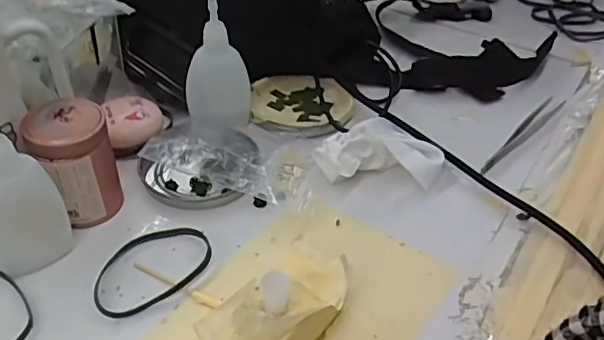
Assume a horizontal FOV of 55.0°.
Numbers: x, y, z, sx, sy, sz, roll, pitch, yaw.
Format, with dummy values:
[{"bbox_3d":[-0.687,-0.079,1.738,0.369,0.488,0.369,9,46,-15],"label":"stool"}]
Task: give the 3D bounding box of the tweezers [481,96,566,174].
[{"bbox_3d":[0.167,-0.029,0.433,0.012,0.007,0.123,32,48,28],"label":"tweezers"}]

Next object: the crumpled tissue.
[{"bbox_3d":[0.051,-0.018,0.397,0.085,0.028,0.059,-1,41,-6],"label":"crumpled tissue"}]

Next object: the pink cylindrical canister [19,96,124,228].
[{"bbox_3d":[-0.134,-0.004,0.344,0.044,0.066,0.039,-17,45,-22],"label":"pink cylindrical canister"}]

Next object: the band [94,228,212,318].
[{"bbox_3d":[-0.084,0.053,0.327,0.070,0.007,0.048,-25,48,-25],"label":"band"}]

